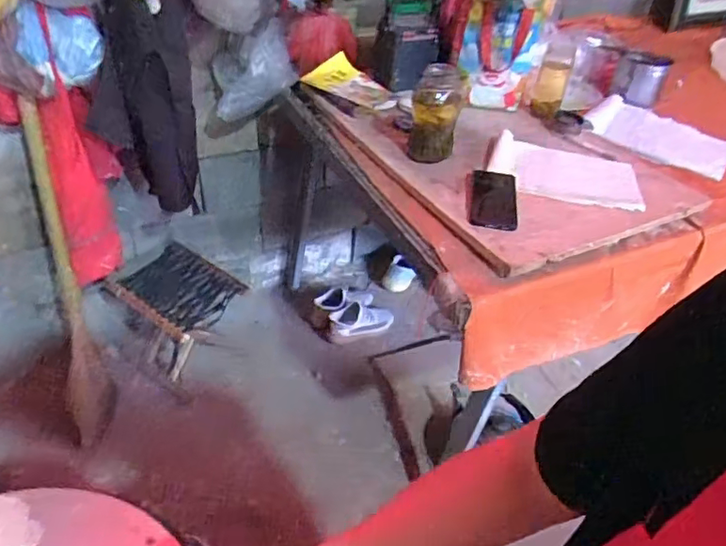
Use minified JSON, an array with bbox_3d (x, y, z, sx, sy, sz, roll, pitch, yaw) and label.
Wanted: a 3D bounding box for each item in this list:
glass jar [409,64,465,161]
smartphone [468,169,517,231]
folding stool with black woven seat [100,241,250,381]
[{"bbox_3d":[0.141,-0.307,1.107,0.086,0.165,0.086,12,40,9],"label":"glass jar"},{"bbox_3d":[0.230,-0.135,1.011,0.083,0.016,0.163,12,43,2],"label":"smartphone"},{"bbox_3d":[-0.525,0.078,1.618,0.334,0.205,0.263,26,44,24],"label":"folding stool with black woven seat"}]

